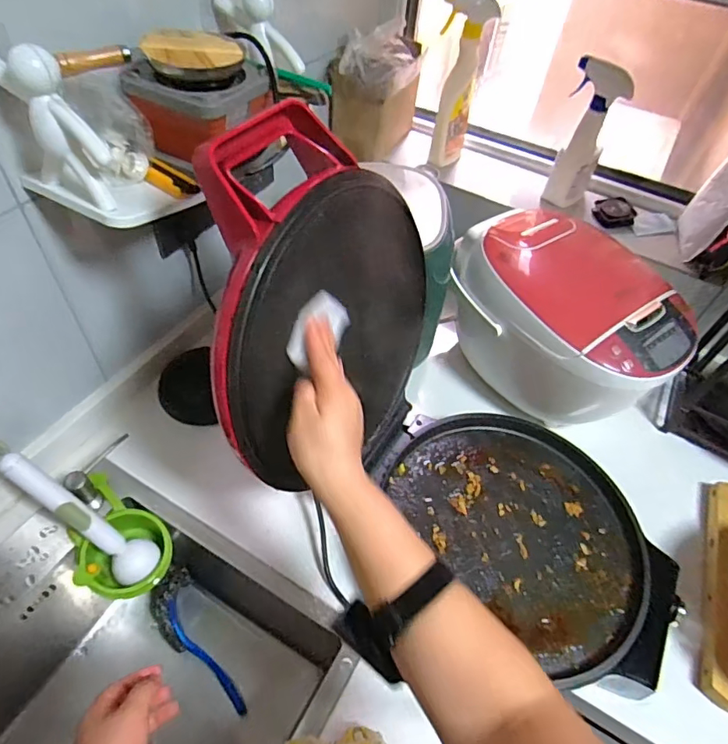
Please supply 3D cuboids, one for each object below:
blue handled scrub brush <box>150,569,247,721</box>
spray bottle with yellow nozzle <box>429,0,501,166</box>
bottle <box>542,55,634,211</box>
[{"bbox_3d":[-0.242,0.391,0.727,0.072,0.049,0.207,-33,79,-28],"label":"blue handled scrub brush"},{"bbox_3d":[0.161,-0.503,0.864,0.084,0.245,0.091,10,51,2],"label":"spray bottle with yellow nozzle"},{"bbox_3d":[0.366,-0.392,0.838,0.089,0.214,0.046,22,52,11],"label":"bottle"}]

